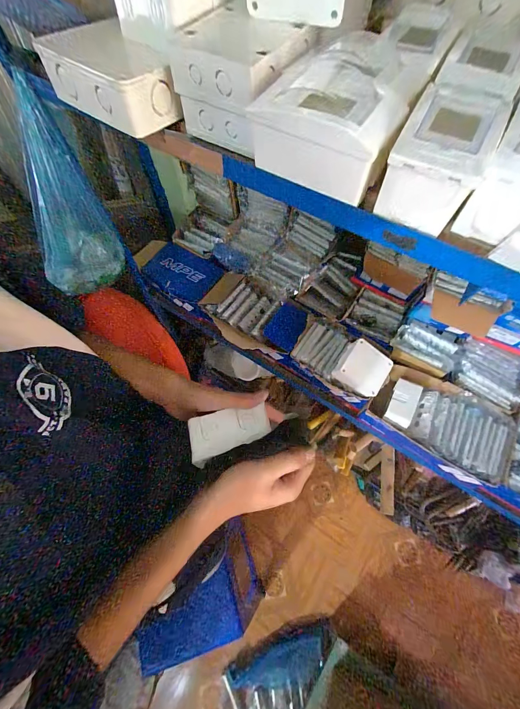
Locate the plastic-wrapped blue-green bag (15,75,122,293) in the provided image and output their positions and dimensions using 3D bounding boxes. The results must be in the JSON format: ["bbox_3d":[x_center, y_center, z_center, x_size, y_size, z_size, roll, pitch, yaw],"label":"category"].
[{"bbox_3d":[-0.380,-0.292,0.586,0.123,0.375,0.106,21,46,11],"label":"plastic-wrapped blue-green bag"}]

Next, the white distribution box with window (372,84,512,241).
[{"bbox_3d":[0.159,-0.175,0.265,0.074,0.069,0.094,26,68,13],"label":"white distribution box with window"}]

